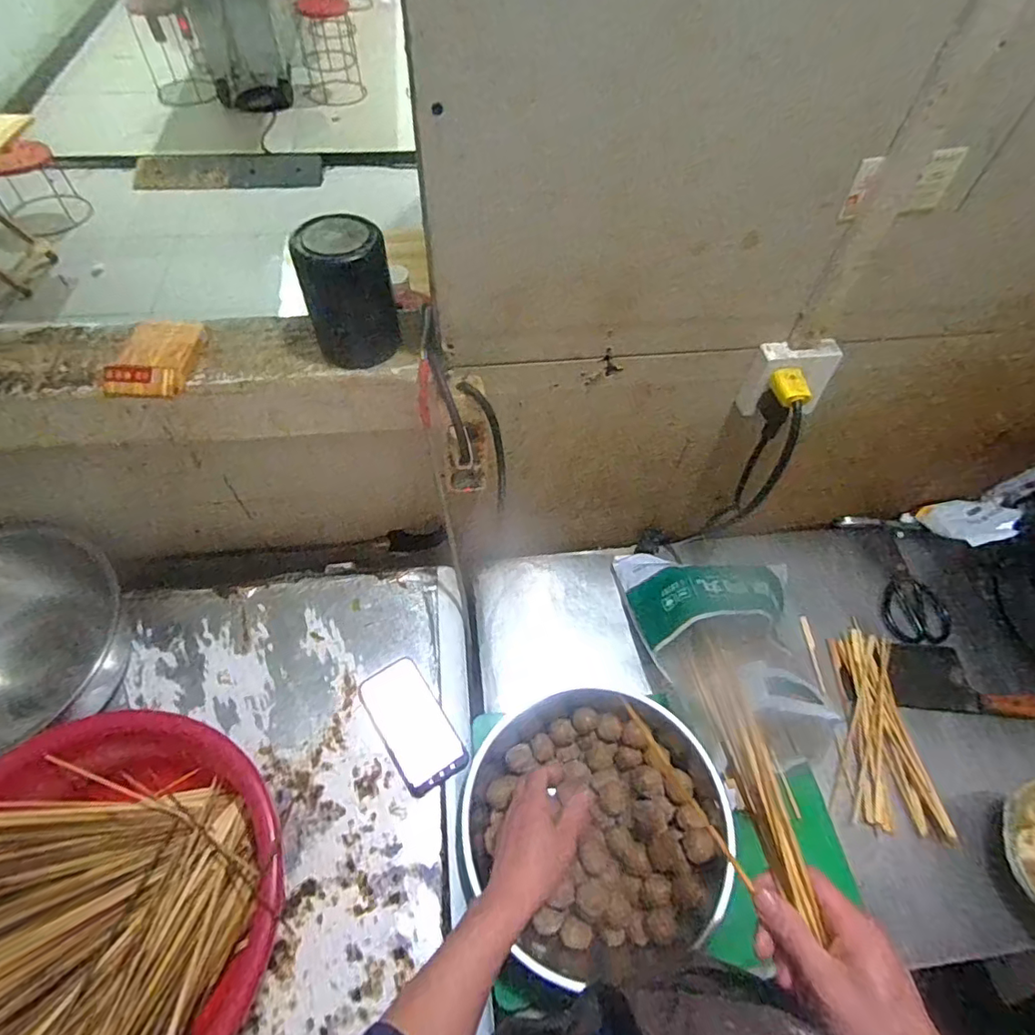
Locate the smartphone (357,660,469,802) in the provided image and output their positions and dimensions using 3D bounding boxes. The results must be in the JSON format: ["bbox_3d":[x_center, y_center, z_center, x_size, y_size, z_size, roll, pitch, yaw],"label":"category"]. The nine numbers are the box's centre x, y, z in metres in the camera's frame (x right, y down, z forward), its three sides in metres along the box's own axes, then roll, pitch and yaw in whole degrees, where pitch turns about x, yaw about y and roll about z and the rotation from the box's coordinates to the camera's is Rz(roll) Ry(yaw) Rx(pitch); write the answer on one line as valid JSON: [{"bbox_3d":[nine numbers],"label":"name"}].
[{"bbox_3d":[-0.139,0.270,0.736,0.086,0.008,0.173,-22,54,-30],"label":"smartphone"}]

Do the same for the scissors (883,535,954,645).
[{"bbox_3d":[0.662,0.120,0.958,0.101,0.012,0.193,-2,56,-4],"label":"scissors"}]

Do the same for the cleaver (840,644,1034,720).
[{"bbox_3d":[0.664,0.250,0.873,0.308,0.017,0.100,6,56,1],"label":"cleaver"}]

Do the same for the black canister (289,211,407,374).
[{"bbox_3d":[-0.166,-0.222,0.558,0.083,0.120,0.068,-6,56,-7],"label":"black canister"}]

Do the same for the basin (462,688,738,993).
[{"bbox_3d":[0.090,0.369,0.679,0.293,0.118,0.302,1,56,-2],"label":"basin"}]

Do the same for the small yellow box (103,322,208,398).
[{"bbox_3d":[-0.377,-0.166,0.579,0.074,0.017,0.107,3,56,-1],"label":"small yellow box"}]

